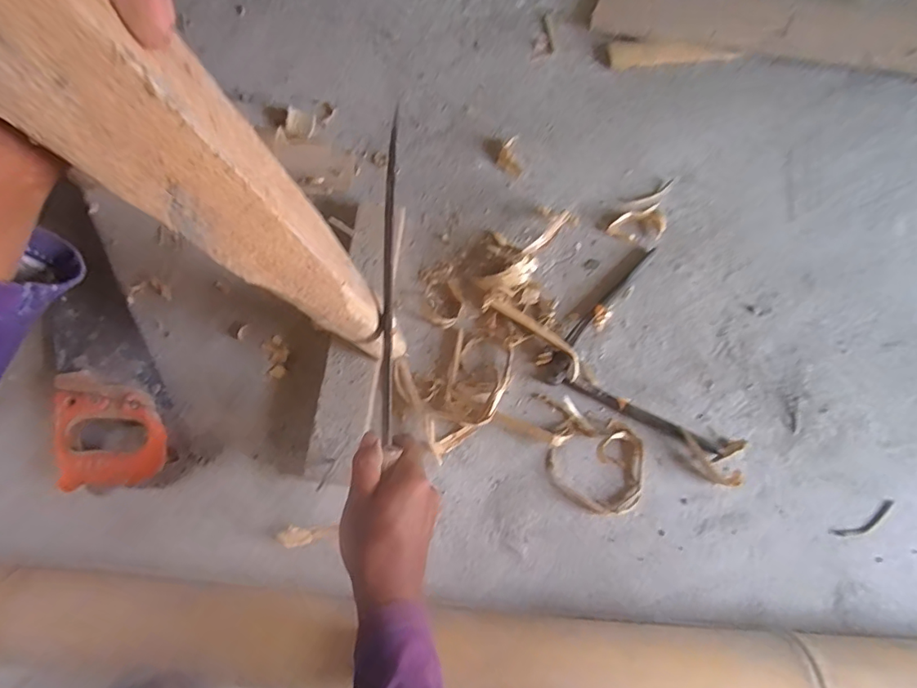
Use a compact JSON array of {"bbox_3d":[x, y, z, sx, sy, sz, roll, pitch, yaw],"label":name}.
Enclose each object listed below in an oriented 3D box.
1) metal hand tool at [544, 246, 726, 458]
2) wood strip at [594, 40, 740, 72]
[{"bbox_3d":[0.234,-0.002,0.577,0.205,0.020,0.198,27,75,7],"label":"metal hand tool"},{"bbox_3d":[0.292,-0.406,0.697,0.191,0.011,0.037,-5,74,-2],"label":"wood strip"}]

